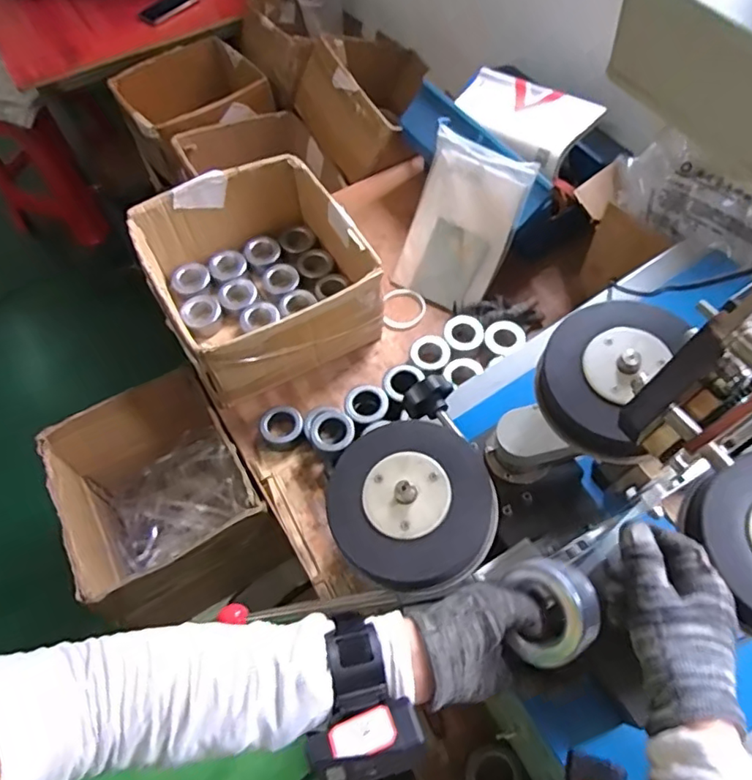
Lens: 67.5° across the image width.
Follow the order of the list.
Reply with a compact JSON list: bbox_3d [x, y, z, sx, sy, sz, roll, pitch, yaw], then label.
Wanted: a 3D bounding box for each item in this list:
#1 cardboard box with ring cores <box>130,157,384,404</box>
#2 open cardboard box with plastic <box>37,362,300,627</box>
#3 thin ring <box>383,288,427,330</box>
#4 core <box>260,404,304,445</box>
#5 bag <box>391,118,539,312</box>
[{"bbox_3d":[-0.197,-0.188,0.958,0.322,0.176,0.330,-26,63,-12],"label":"cardboard box with ring cores"},{"bbox_3d":[-0.364,0.193,1.001,0.280,0.259,0.316,-26,63,-12],"label":"open cardboard box with plastic"},{"bbox_3d":[0.053,-0.149,1.036,0.077,0.017,0.084,-1,60,2],"label":"thin ring"},{"bbox_3d":[-0.151,0.061,0.911,0.067,0.041,0.066,-1,60,2],"label":"core"},{"bbox_3d":[0.144,-0.287,0.988,0.189,0.278,0.043,28,23,17],"label":"bag"}]

